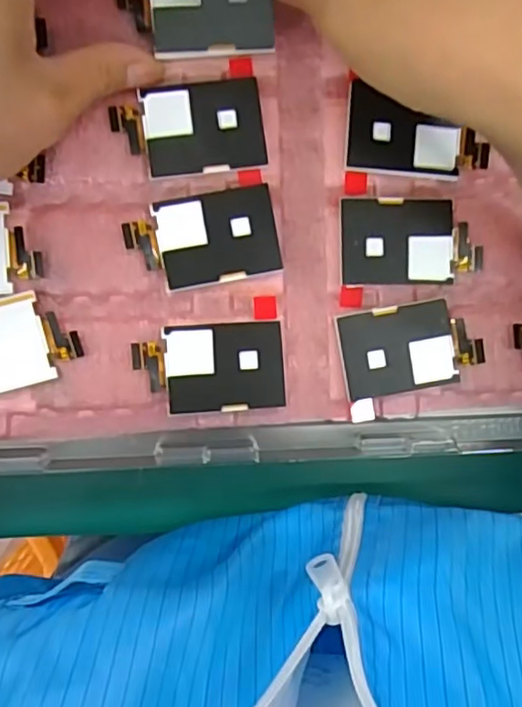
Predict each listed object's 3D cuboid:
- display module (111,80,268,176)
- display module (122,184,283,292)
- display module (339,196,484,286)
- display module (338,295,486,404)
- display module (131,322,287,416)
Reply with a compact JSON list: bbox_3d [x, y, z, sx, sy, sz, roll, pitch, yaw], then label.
[{"bbox_3d":[-0.028,-0.087,0.243,0.056,0.005,0.034,-7,92,-6],"label":"display module"},{"bbox_3d":[-0.022,-0.045,0.247,0.057,0.007,0.034,-12,93,-6],"label":"display module"},{"bbox_3d":[0.061,-0.045,0.255,0.057,0.006,0.034,-1,92,-6],"label":"display module"},{"bbox_3d":[0.061,-0.003,0.255,0.057,0.004,0.035,-11,93,-5],"label":"display module"},{"bbox_3d":[-0.020,0.006,0.249,0.058,0.008,0.034,-3,92,-6],"label":"display module"}]

